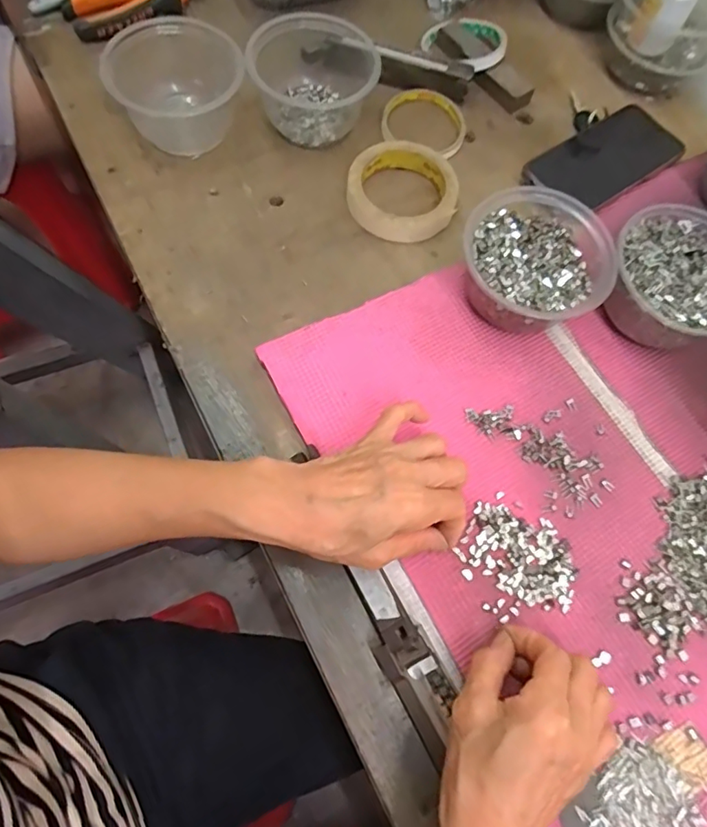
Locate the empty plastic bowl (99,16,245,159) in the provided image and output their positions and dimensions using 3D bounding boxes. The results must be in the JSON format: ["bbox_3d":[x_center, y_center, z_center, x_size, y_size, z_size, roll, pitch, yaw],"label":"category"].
[{"bbox_3d":[-0.153,-0.284,0.480,0.110,0.060,0.108,2,69,-5],"label":"empty plastic bowl"}]

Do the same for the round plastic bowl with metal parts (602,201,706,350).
[{"bbox_3d":[0.260,-0.106,0.436,0.114,0.059,0.109,2,69,-5],"label":"round plastic bowl with metal parts"}]

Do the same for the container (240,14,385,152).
[{"bbox_3d":[-0.036,-0.315,0.500,0.110,0.059,0.116,1,70,-2],"label":"container"}]

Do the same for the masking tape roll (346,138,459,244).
[{"bbox_3d":[0.044,-0.201,0.486,0.097,0.019,0.098,1,70,-2],"label":"masking tape roll"}]

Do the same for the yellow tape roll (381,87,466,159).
[{"bbox_3d":[0.073,-0.292,0.537,0.082,0.014,0.078,1,70,-2],"label":"yellow tape roll"}]

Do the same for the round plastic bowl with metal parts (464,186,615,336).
[{"bbox_3d":[0.143,-0.119,0.434,0.109,0.056,0.114,2,69,-5],"label":"round plastic bowl with metal parts"}]

